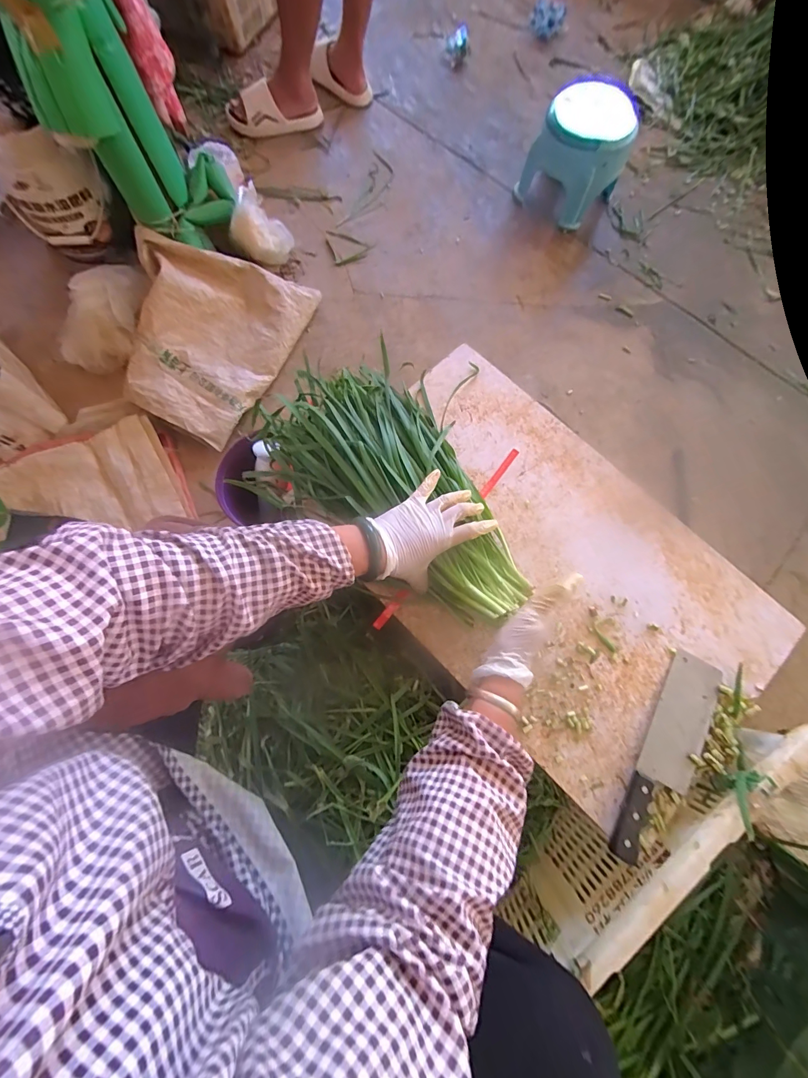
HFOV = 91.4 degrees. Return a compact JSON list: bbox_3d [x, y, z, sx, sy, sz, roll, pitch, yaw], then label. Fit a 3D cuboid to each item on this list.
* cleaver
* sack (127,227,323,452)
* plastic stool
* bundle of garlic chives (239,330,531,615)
[{"bbox_3d":[0.347,0.280,0.509,0.067,0.021,0.268,31,76,7],"label":"cleaver"},{"bbox_3d":[-0.491,-0.515,0.948,0.374,0.167,0.498,24,75,5],"label":"sack"},{"bbox_3d":[0.517,-1.147,1.157,0.275,0.213,0.329,24,75,5],"label":"plastic stool"},{"bbox_3d":[-0.020,-0.070,0.569,0.285,0.085,0.460,-40,69,-10],"label":"bundle of garlic chives"}]

